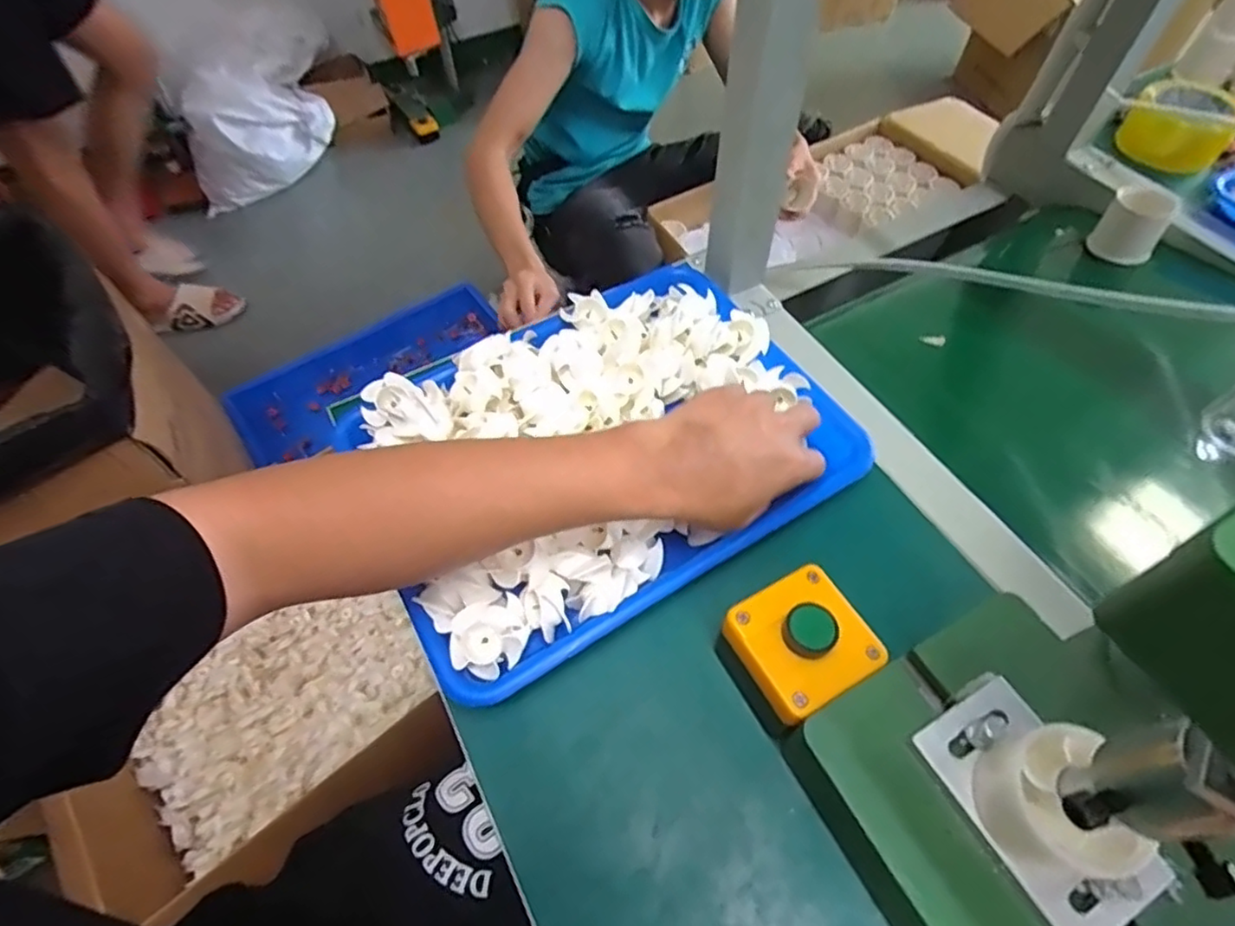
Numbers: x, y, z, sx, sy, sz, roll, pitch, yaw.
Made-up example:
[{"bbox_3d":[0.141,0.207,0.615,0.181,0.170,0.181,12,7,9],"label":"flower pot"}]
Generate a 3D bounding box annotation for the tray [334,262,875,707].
[{"bbox_3d":[-0.013,-0.018,0.453,0.327,0.053,0.242,-28,61,-15],"label":"tray"}]

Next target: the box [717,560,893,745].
[{"bbox_3d":[0.104,0.110,0.368,0.073,0.066,0.068,-26,60,-15],"label":"box"}]

